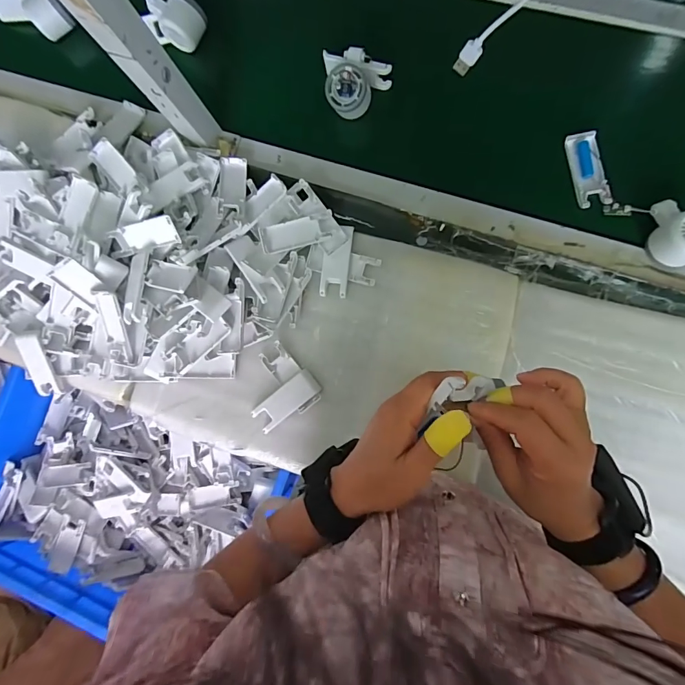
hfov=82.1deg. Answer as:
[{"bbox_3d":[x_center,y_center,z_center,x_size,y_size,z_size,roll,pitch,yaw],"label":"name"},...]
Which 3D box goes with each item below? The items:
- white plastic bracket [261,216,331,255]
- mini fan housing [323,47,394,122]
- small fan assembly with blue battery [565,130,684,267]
[{"bbox_3d":[-0.068,-0.154,0.556,0.095,0.010,0.038,-13,84,6],"label":"white plastic bracket"},{"bbox_3d":[0.013,-0.374,0.578,0.096,0.063,0.082,15,87,8],"label":"mini fan housing"},{"bbox_3d":[0.373,-0.193,0.511,0.070,0.050,0.220,-38,82,3],"label":"small fan assembly with blue battery"}]

